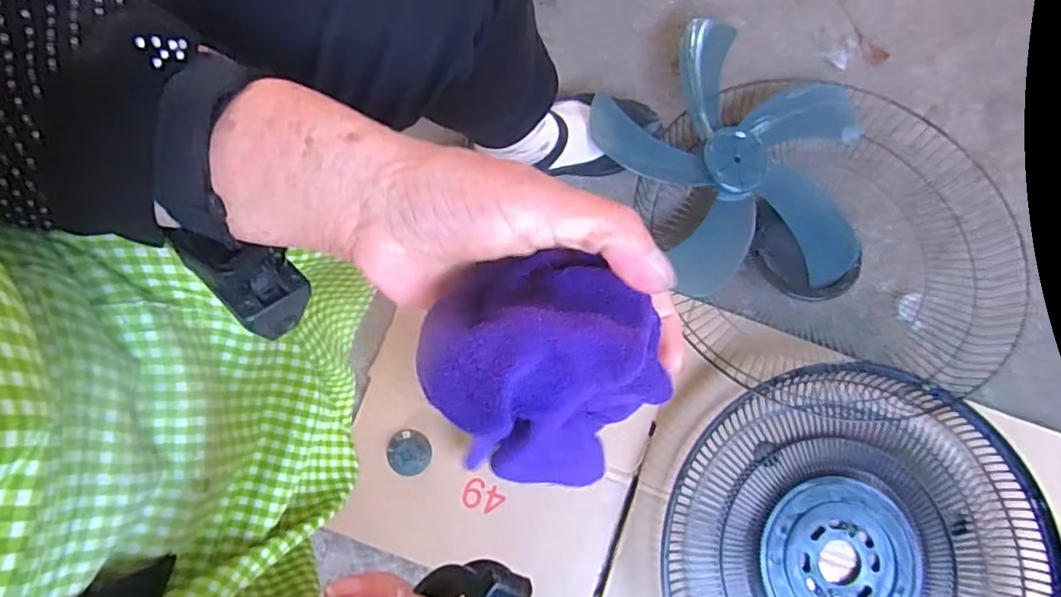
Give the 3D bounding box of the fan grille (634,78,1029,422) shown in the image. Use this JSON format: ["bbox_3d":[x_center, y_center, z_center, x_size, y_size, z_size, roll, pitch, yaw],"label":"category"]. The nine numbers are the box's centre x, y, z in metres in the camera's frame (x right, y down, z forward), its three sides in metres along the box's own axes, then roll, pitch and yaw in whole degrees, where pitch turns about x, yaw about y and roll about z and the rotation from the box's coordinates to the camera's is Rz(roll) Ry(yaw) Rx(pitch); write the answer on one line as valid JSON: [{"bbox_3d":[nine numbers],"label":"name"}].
[{"bbox_3d":[0.335,-0.067,0.660,0.417,0.062,0.381,3,80,0],"label":"fan grille"}]

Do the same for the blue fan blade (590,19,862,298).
[{"bbox_3d":[0.239,-0.162,0.678,0.308,0.060,0.358,-26,81,-5],"label":"blue fan blade"}]

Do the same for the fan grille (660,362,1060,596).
[{"bbox_3d":[0.332,0.276,0.609,0.397,0.075,0.399,-13,80,-2],"label":"fan grille"}]

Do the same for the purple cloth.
[{"bbox_3d":[0.006,0.029,0.222,0.077,0.083,0.086,-37,82,-6],"label":"purple cloth"}]

